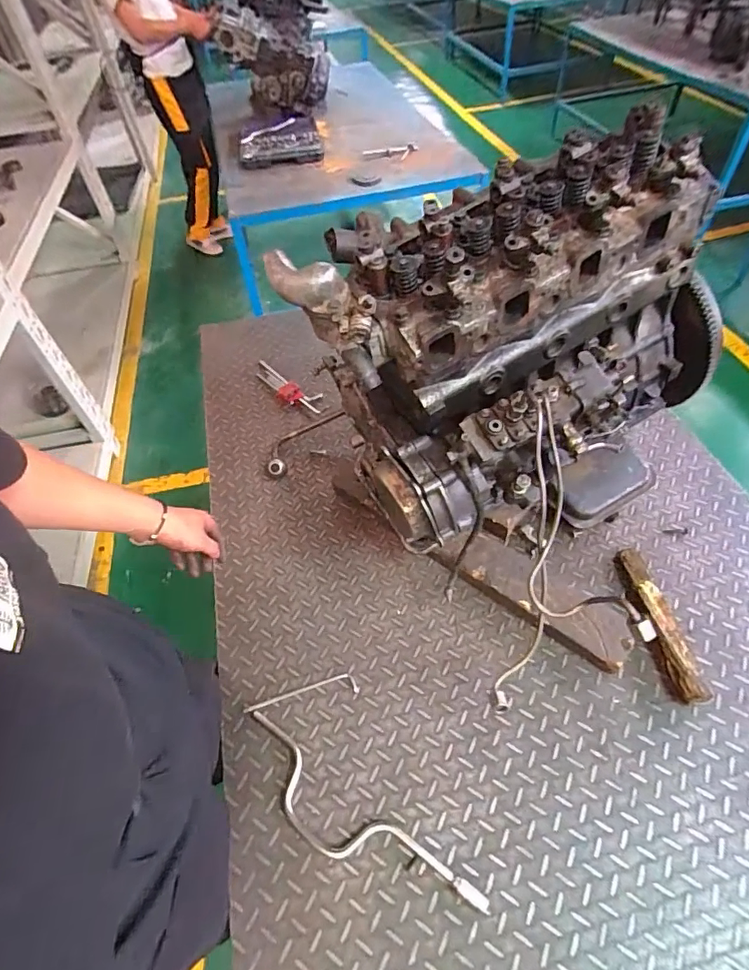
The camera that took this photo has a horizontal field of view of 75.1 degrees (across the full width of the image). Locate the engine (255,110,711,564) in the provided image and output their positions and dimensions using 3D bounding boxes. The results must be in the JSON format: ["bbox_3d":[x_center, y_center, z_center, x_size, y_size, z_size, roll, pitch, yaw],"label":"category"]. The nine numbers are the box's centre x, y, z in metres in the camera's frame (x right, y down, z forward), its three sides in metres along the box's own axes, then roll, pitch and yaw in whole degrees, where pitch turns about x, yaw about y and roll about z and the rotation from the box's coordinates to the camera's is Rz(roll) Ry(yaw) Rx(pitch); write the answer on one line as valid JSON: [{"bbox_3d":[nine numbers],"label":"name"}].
[{"bbox_3d":[0.227,-0.188,0.761,0.607,0.505,0.378,-28,55,-16],"label":"engine"}]

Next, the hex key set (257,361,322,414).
[{"bbox_3d":[-0.231,-0.252,1.248,0.257,0.020,0.071,34,63,25],"label":"hex key set"}]

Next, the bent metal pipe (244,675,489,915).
[{"bbox_3d":[-0.033,0.449,0.701,0.171,0.013,0.387,-29,57,-16],"label":"bent metal pipe"}]

